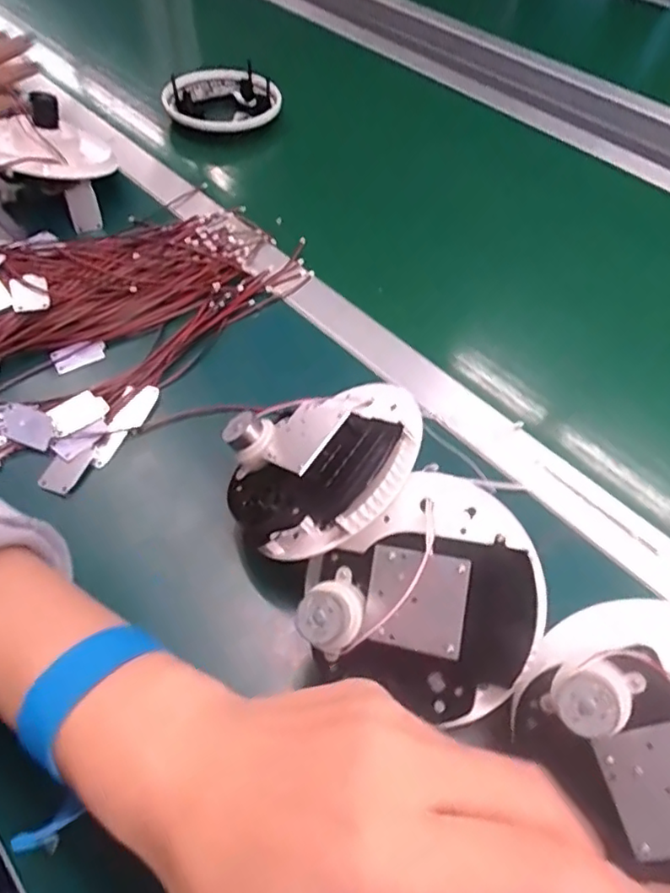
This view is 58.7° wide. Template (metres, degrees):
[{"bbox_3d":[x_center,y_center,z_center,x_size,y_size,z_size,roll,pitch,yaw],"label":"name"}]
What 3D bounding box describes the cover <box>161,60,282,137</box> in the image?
[{"bbox_3d":[-0.139,-0.399,0.694,0.134,0.038,0.123,2,53,-2],"label":"cover"}]

